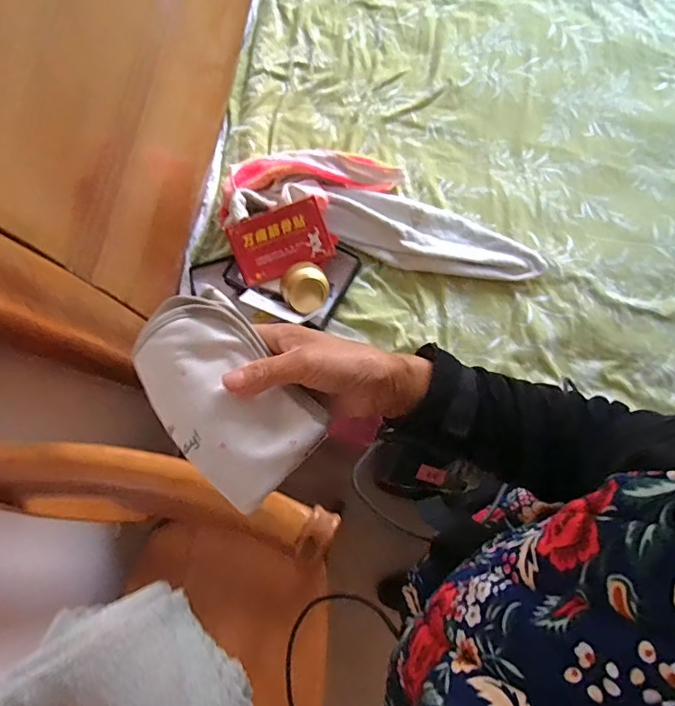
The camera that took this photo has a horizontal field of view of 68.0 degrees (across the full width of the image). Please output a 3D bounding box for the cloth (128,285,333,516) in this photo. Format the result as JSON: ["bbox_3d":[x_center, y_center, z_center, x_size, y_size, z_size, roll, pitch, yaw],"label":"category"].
[{"bbox_3d":[-0.082,0.028,0.352,0.090,0.025,0.145,-42,81,-9],"label":"cloth"}]

